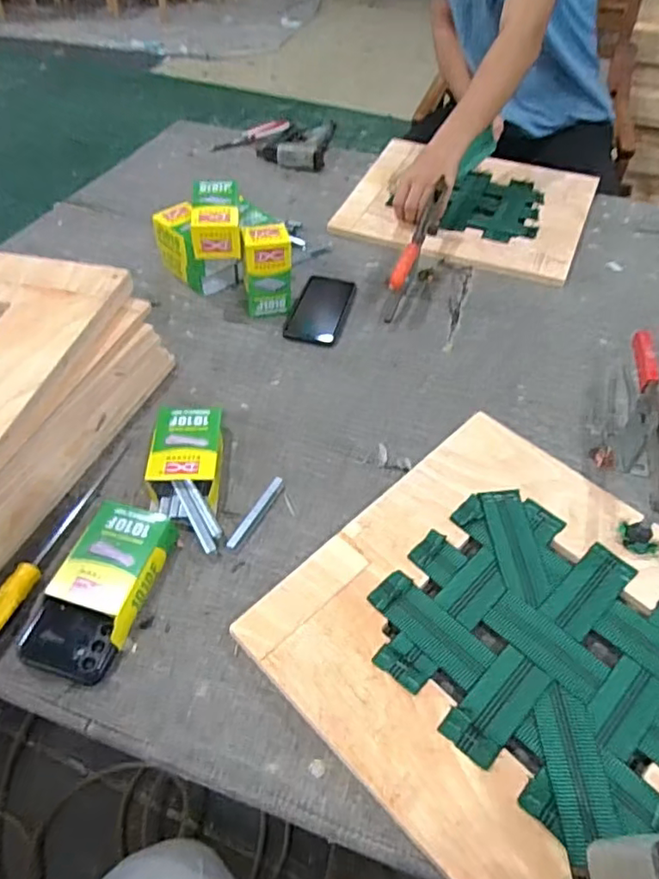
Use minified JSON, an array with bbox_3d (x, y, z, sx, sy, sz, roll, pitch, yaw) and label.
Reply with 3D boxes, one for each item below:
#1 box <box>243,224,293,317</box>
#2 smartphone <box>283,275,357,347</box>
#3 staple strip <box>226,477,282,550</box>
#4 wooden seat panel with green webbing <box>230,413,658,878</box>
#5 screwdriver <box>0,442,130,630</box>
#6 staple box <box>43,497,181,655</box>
[{"bbox_3d":[-0.089,-0.243,0.857,0.067,0.118,0.057,-5,48,-7],"label":"box"},{"bbox_3d":[-0.011,-0.203,0.902,0.080,0.004,0.168,11,48,8],"label":"smartphone"},{"bbox_3d":[-0.080,0.078,0.640,0.011,0.006,0.100,24,51,18],"label":"staple strip"},{"bbox_3d":[0.197,0.186,0.537,0.390,0.010,0.416,-35,58,-29],"label":"wooden seat panel with green webbing"},{"bbox_3d":[-0.280,0.101,0.594,0.020,0.025,0.291,14,49,10],"label":"screwdriver"},{"bbox_3d":[-0.210,0.121,0.576,0.084,0.025,0.129,14,49,10],"label":"staple box"}]

